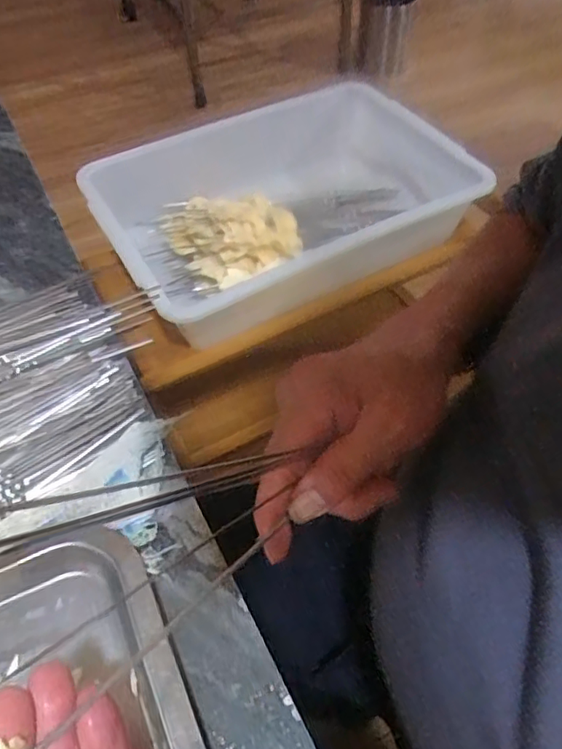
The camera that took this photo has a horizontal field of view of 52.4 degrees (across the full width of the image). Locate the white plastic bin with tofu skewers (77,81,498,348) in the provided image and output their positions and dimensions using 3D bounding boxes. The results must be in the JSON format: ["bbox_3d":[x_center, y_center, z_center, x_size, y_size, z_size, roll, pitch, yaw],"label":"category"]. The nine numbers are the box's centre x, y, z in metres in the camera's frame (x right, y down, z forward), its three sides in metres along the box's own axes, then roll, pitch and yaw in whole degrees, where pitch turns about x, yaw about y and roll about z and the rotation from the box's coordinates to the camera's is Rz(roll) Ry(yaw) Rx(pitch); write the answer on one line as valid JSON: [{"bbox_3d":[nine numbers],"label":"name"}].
[{"bbox_3d":[0.021,-0.215,0.695,0.421,0.091,0.275,-28,57,-19],"label":"white plastic bin with tofu skewers"}]

